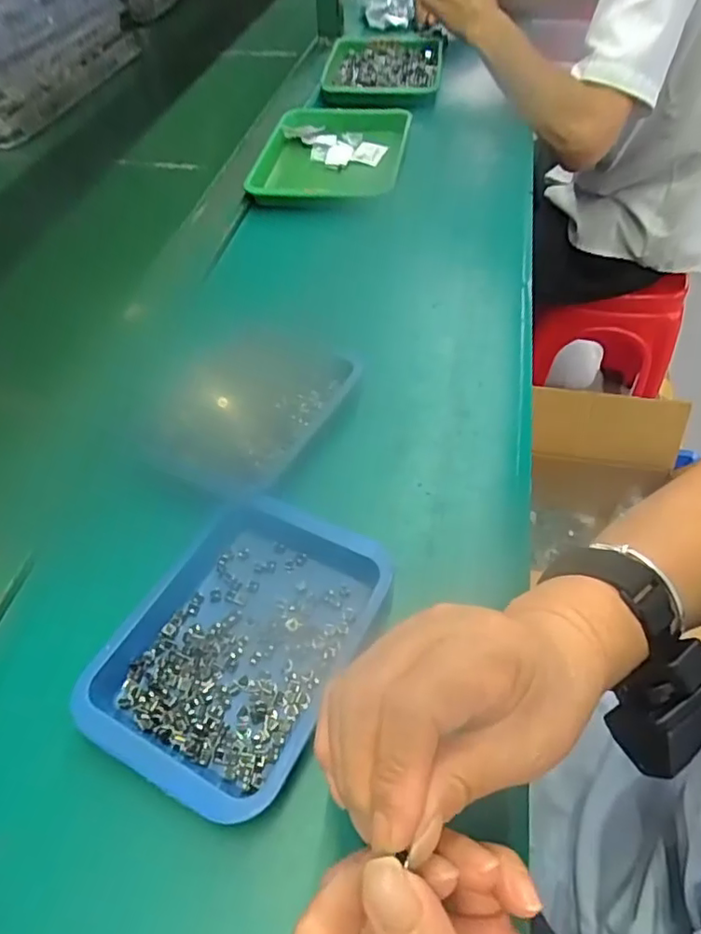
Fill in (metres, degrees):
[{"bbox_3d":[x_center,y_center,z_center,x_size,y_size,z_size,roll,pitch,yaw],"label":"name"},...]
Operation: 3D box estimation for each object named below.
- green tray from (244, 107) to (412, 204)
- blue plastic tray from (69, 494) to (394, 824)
[{"bbox_3d":[-0.025,-0.372,0.689,0.171,0.026,0.233,6,52,7],"label":"green tray"},{"bbox_3d":[-0.060,0.092,0.320,0.121,0.026,0.157,21,54,19],"label":"blue plastic tray"}]

